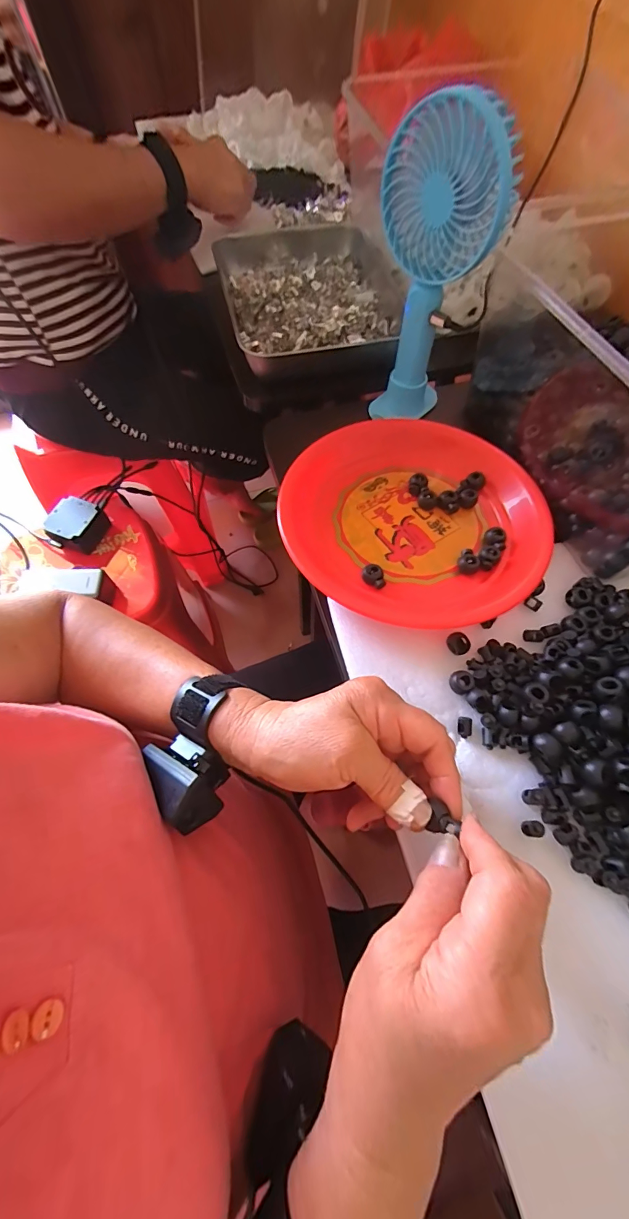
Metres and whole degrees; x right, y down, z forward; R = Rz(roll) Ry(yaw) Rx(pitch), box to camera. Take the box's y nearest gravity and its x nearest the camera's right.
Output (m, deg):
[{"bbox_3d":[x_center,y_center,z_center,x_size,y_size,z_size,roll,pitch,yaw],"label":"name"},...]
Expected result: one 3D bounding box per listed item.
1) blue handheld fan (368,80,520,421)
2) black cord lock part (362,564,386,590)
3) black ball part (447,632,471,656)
[{"bbox_3d":[0.094,-0.273,0.362,0.093,0.221,0.051,11,65,5],"label":"blue handheld fan"},{"bbox_3d":[0.049,-0.026,0.342,0.017,0.013,0.017,0,65,-1],"label":"black cord lock part"},{"bbox_3d":[0.110,0.027,0.317,0.015,0.009,0.017,-39,71,-17],"label":"black ball part"}]

